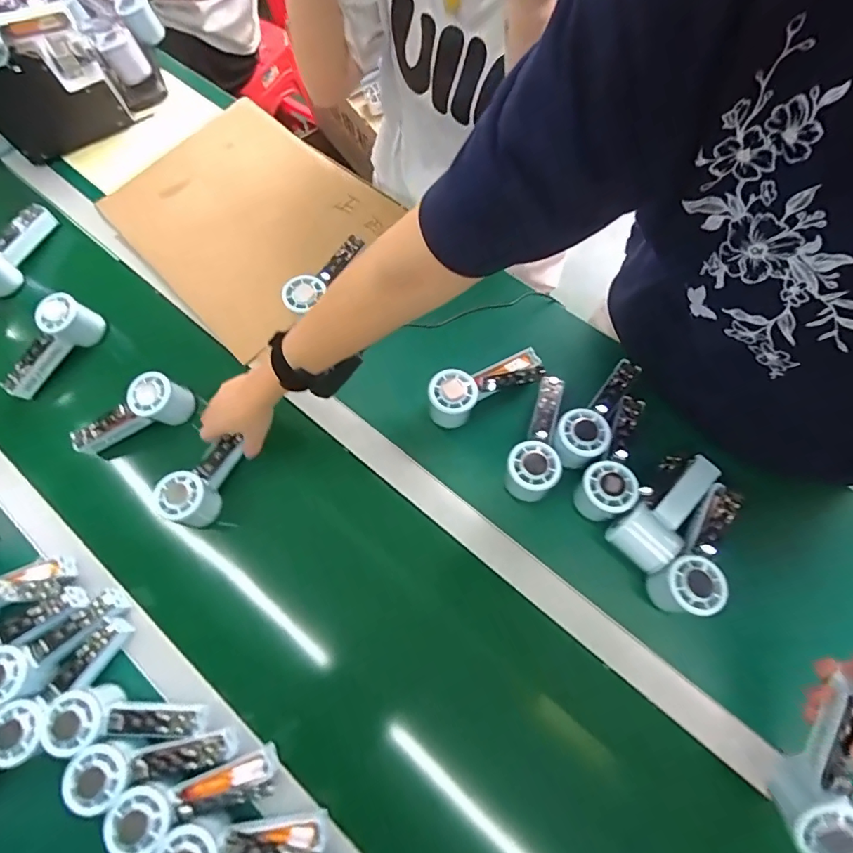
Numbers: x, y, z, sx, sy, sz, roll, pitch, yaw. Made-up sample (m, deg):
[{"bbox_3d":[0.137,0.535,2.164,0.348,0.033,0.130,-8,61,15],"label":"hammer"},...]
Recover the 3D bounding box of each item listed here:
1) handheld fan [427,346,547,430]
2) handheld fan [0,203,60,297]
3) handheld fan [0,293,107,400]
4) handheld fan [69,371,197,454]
[{"bbox_3d":[0.069,-0.051,0.594,0.162,0.052,0.059,-25,73,-19],"label":"handheld fan"},{"bbox_3d":[-0.621,-0.272,0.699,0.047,0.048,0.148,33,77,11],"label":"handheld fan"},{"bbox_3d":[-0.522,-0.107,0.649,0.051,0.061,0.151,40,90,13],"label":"handheld fan"},{"bbox_3d":[-0.386,-0.019,0.606,0.146,0.049,0.055,-19,73,-4],"label":"handheld fan"}]

